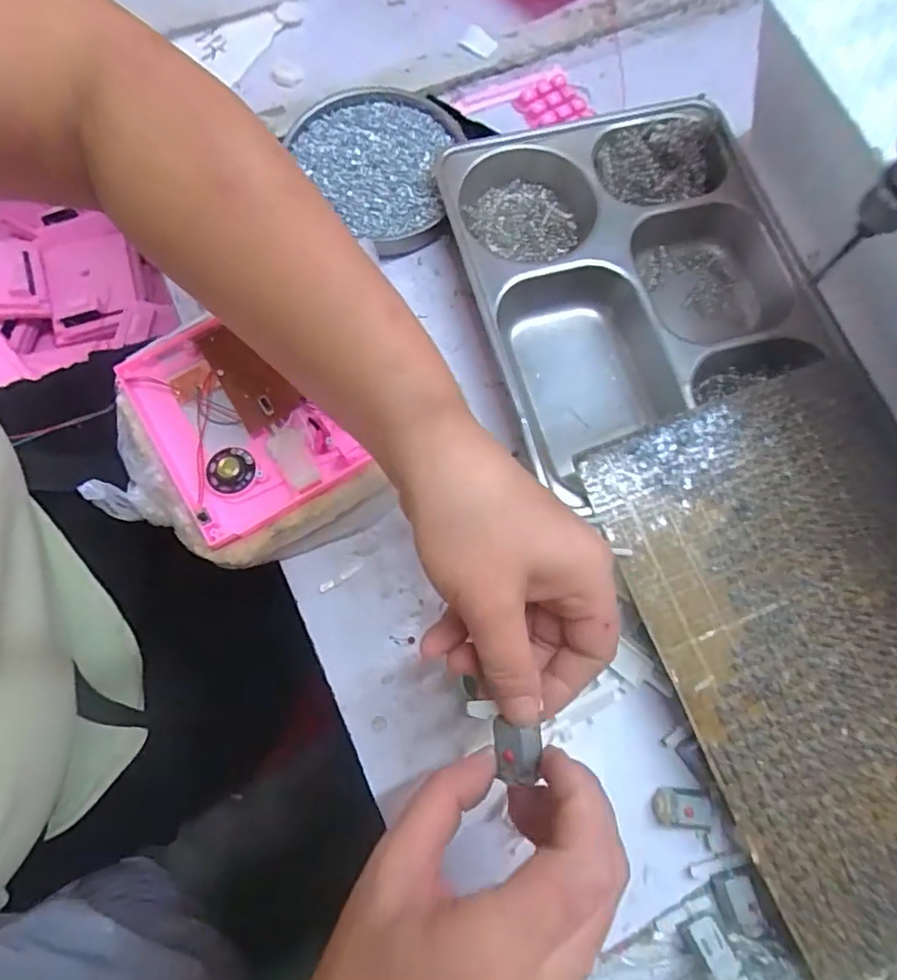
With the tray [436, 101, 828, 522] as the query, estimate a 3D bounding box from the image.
[{"bbox_3d":[0.128,-0.150,0.402,0.208,0.034,0.257,-19,75,-7],"label":"tray"}]

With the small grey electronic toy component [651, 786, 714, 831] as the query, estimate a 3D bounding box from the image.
[{"bbox_3d":[0.130,0.177,0.318,0.031,0.016,0.021,5,74,0],"label":"small grey electronic toy component"}]

